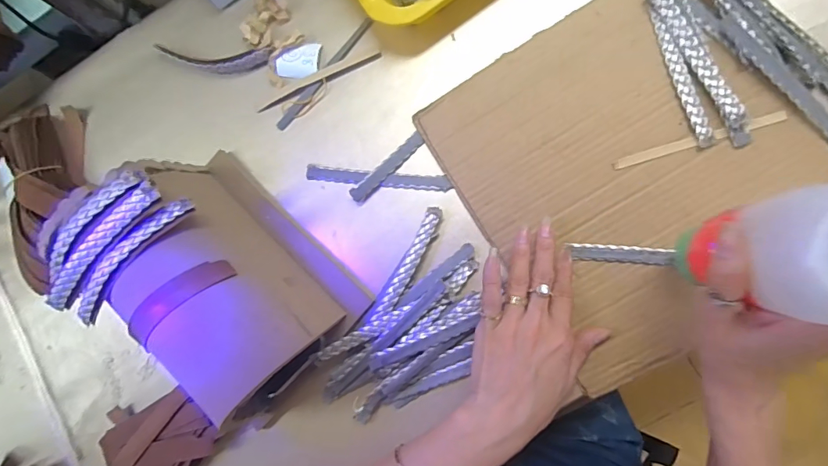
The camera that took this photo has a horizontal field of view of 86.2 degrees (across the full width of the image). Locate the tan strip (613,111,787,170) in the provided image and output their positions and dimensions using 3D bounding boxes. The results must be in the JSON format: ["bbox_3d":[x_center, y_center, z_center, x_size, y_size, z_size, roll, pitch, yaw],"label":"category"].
[{"bbox_3d":[0.231,-0.075,0.360,0.132,0.004,0.008,-16,83,9],"label":"tan strip"}]

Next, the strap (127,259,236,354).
[{"bbox_3d":[-0.168,0.046,0.316,0.078,0.021,0.024,-39,86,-15],"label":"strap"}]

